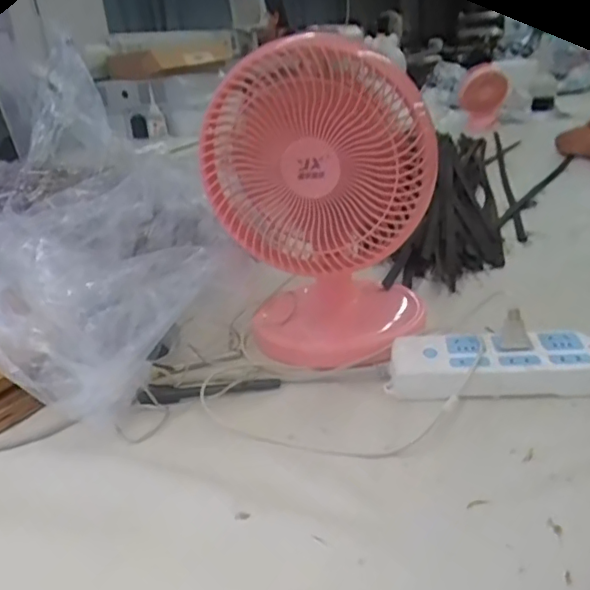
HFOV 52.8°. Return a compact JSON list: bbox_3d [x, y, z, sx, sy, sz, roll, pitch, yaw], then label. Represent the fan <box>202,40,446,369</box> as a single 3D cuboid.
[{"bbox_3d":[0.035,-0.093,0.600,0.208,0.282,0.138,7,27,22],"label":"fan"}]

